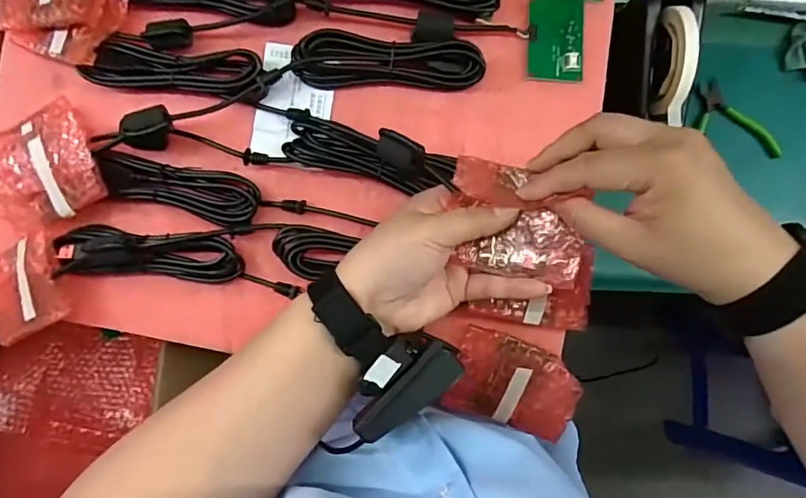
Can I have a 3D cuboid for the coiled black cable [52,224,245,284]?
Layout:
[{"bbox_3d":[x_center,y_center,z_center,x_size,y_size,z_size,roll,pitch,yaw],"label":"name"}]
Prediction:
[{"bbox_3d":[-0.197,0.003,0.374,0.139,0.028,0.040,2,86,1],"label":"coiled black cable"}]

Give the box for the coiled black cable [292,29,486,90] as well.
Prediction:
[{"bbox_3d":[-0.012,-0.149,0.384,0.145,0.027,0.038,2,86,1],"label":"coiled black cable"}]

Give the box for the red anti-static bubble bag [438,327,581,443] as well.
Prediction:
[{"bbox_3d":[0.085,0.108,0.383,0.095,0.012,0.070,21,102,1],"label":"red anti-static bubble bag"}]

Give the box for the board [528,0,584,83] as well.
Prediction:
[{"bbox_3d":[0.123,-0.168,0.394,0.044,0.005,0.067,2,86,1],"label":"board"}]

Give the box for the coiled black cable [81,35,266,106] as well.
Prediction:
[{"bbox_3d":[-0.180,-0.143,0.388,0.144,0.020,0.040,10,86,1],"label":"coiled black cable"}]

